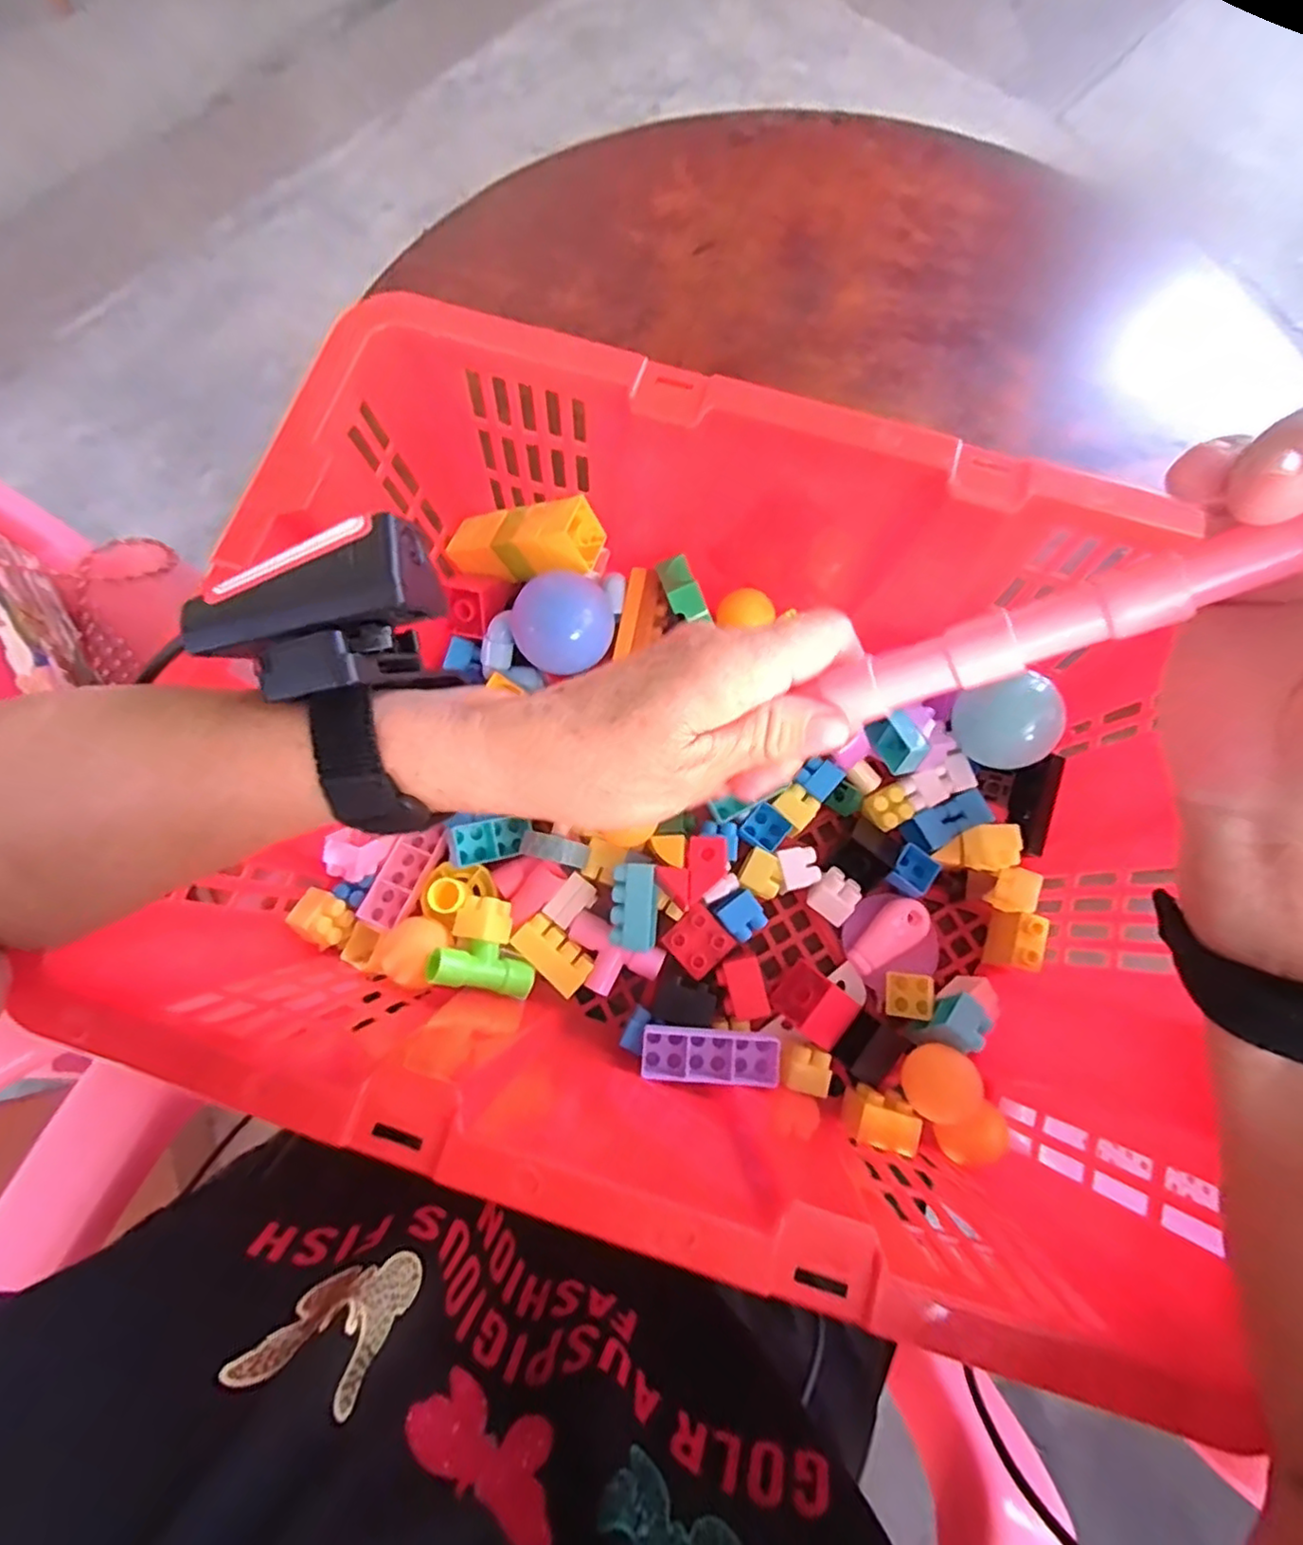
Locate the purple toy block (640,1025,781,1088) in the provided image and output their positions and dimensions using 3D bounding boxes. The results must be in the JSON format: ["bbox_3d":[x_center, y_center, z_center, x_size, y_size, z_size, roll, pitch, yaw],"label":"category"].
[{"bbox_3d":[0.032,0.151,0.344,0.072,0.014,0.026,5,75,-1],"label":"purple toy block"}]

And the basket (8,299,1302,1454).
[{"bbox_3d":[0.033,0.015,0.333,0.450,0.160,0.348,15,75,2],"label":"basket"}]

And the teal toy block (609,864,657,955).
[{"bbox_3d":[-0.010,0.076,0.363,0.025,0.018,0.046,3,75,-1],"label":"teal toy block"}]

